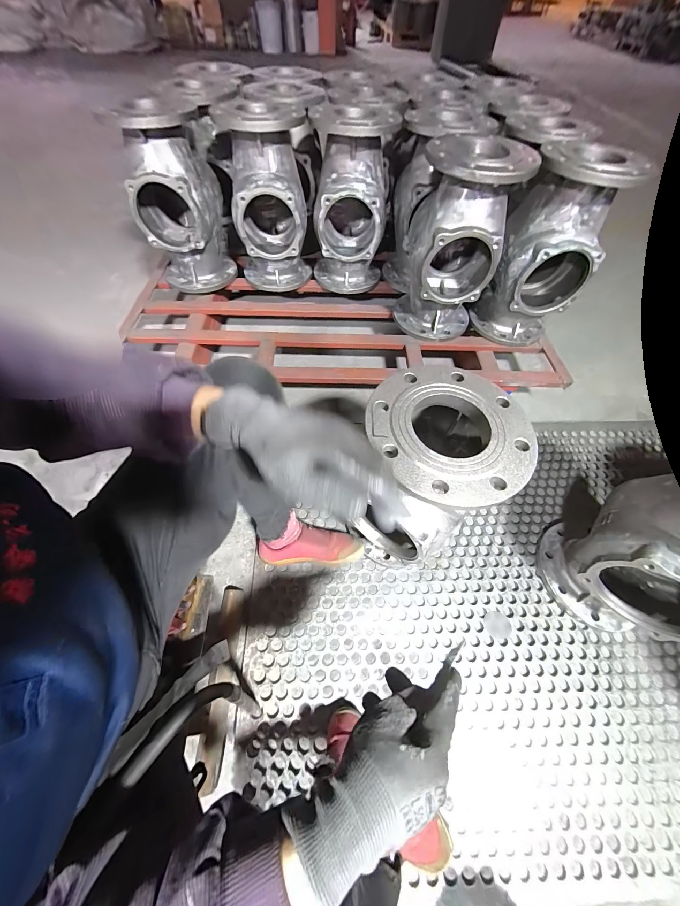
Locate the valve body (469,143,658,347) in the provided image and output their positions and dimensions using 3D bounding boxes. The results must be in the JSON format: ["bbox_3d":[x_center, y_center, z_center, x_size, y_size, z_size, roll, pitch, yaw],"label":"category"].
[{"bbox_3d":[0.479,-0.470,0.728,0.226,0.355,0.213,25,61,13],"label":"valve body"}]

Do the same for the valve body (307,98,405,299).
[{"bbox_3d":[0.033,-0.697,0.854,0.191,0.353,0.266,4,58,1],"label":"valve body"}]

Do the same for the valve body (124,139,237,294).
[{"bbox_3d":[-0.432,-0.661,0.848,0.211,0.314,0.255,-14,60,-10],"label":"valve body"}]

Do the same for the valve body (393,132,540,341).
[{"bbox_3d":[0.261,-0.501,0.734,0.209,0.354,0.253,12,59,5],"label":"valve body"}]

